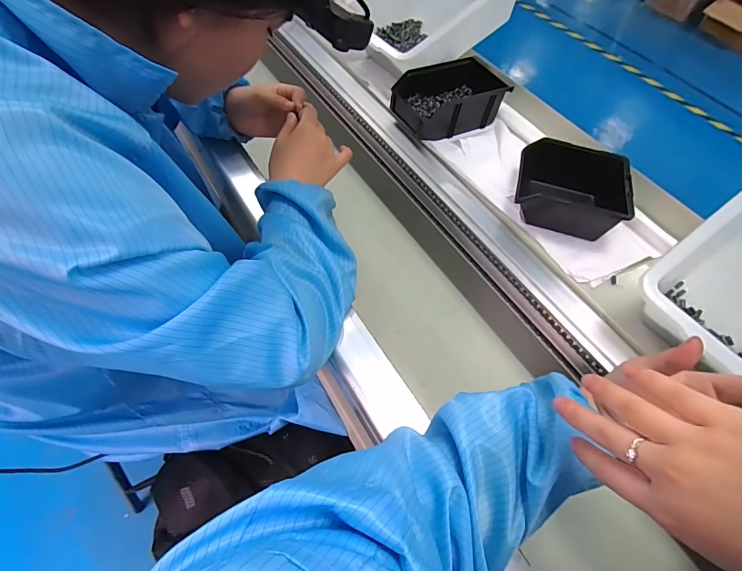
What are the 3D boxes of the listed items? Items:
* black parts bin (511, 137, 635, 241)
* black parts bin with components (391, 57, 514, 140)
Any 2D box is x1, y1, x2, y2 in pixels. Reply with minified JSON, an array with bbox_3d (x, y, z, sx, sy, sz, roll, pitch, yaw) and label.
[{"bbox_3d":[0.266,-0.127,0.535,0.138,0.062,0.123,19,55,8],"label":"black parts bin"},{"bbox_3d":[0.120,-0.294,0.633,0.162,0.062,0.104,-24,60,-20],"label":"black parts bin with components"}]

